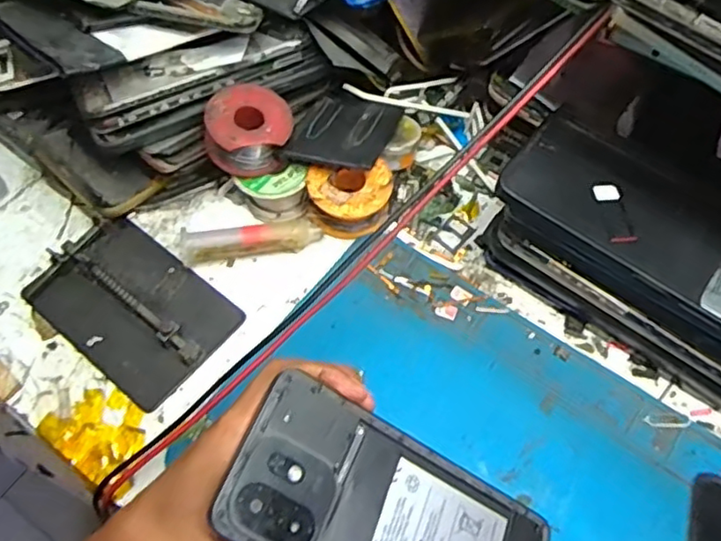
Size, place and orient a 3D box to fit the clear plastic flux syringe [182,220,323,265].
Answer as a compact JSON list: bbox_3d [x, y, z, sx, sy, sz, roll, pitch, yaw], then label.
[{"bbox_3d":[-0.068,-0.018,0.403,0.084,0.024,0.014,-10,61,-6],"label":"clear plastic flux syringe"}]

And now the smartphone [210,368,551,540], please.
[{"bbox_3d":[0.019,0.114,0.284,0.159,0.007,0.074,34,62,-15],"label":"smartphone"}]

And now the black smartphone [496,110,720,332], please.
[{"bbox_3d":[0.164,-0.026,0.344,0.167,0.012,0.088,36,66,18],"label":"black smartphone"}]

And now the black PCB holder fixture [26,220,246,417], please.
[{"bbox_3d":[-0.138,0.020,0.386,0.117,0.014,0.078,36,66,18],"label":"black PCB holder fixture"}]

